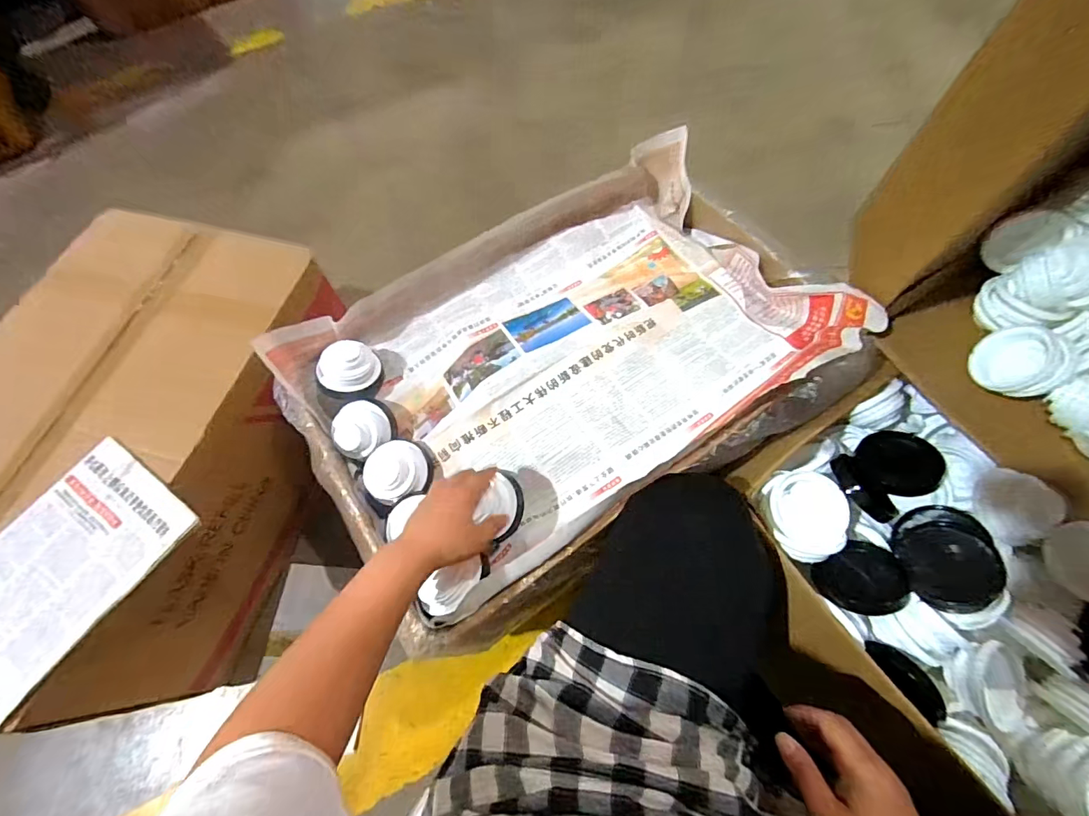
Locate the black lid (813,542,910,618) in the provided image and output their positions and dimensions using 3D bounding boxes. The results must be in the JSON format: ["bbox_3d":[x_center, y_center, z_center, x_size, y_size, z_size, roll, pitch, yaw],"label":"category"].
[{"bbox_3d":[0.350,0.190,0.508,0.079,0.014,0.071,-47,53,19],"label":"black lid"}]

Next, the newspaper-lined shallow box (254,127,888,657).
[{"bbox_3d":[0.037,-0.057,0.635,0.677,0.105,0.462,-32,67,-12],"label":"newspaper-lined shallow box"}]

